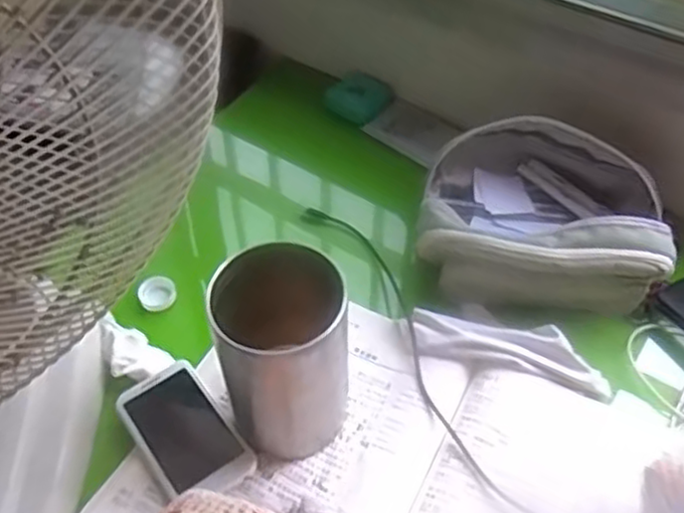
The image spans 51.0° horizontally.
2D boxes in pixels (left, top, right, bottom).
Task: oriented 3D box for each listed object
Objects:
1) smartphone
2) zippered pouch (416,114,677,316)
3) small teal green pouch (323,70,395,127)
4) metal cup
[{"bbox_3d":[-0.118,0.132,0.537,0.066,0.014,0.116,-30,55,-22],"label":"smartphone"},{"bbox_3d":[0.180,-0.041,0.644,0.203,0.066,0.163,7,50,7],"label":"zippered pouch"},{"bbox_3d":[0.018,-0.186,0.820,0.061,0.031,0.066,29,56,23],"label":"small teal green pouch"},{"bbox_3d":[-0.039,0.069,0.502,0.084,0.148,0.082,-1,50,1],"label":"metal cup"}]

